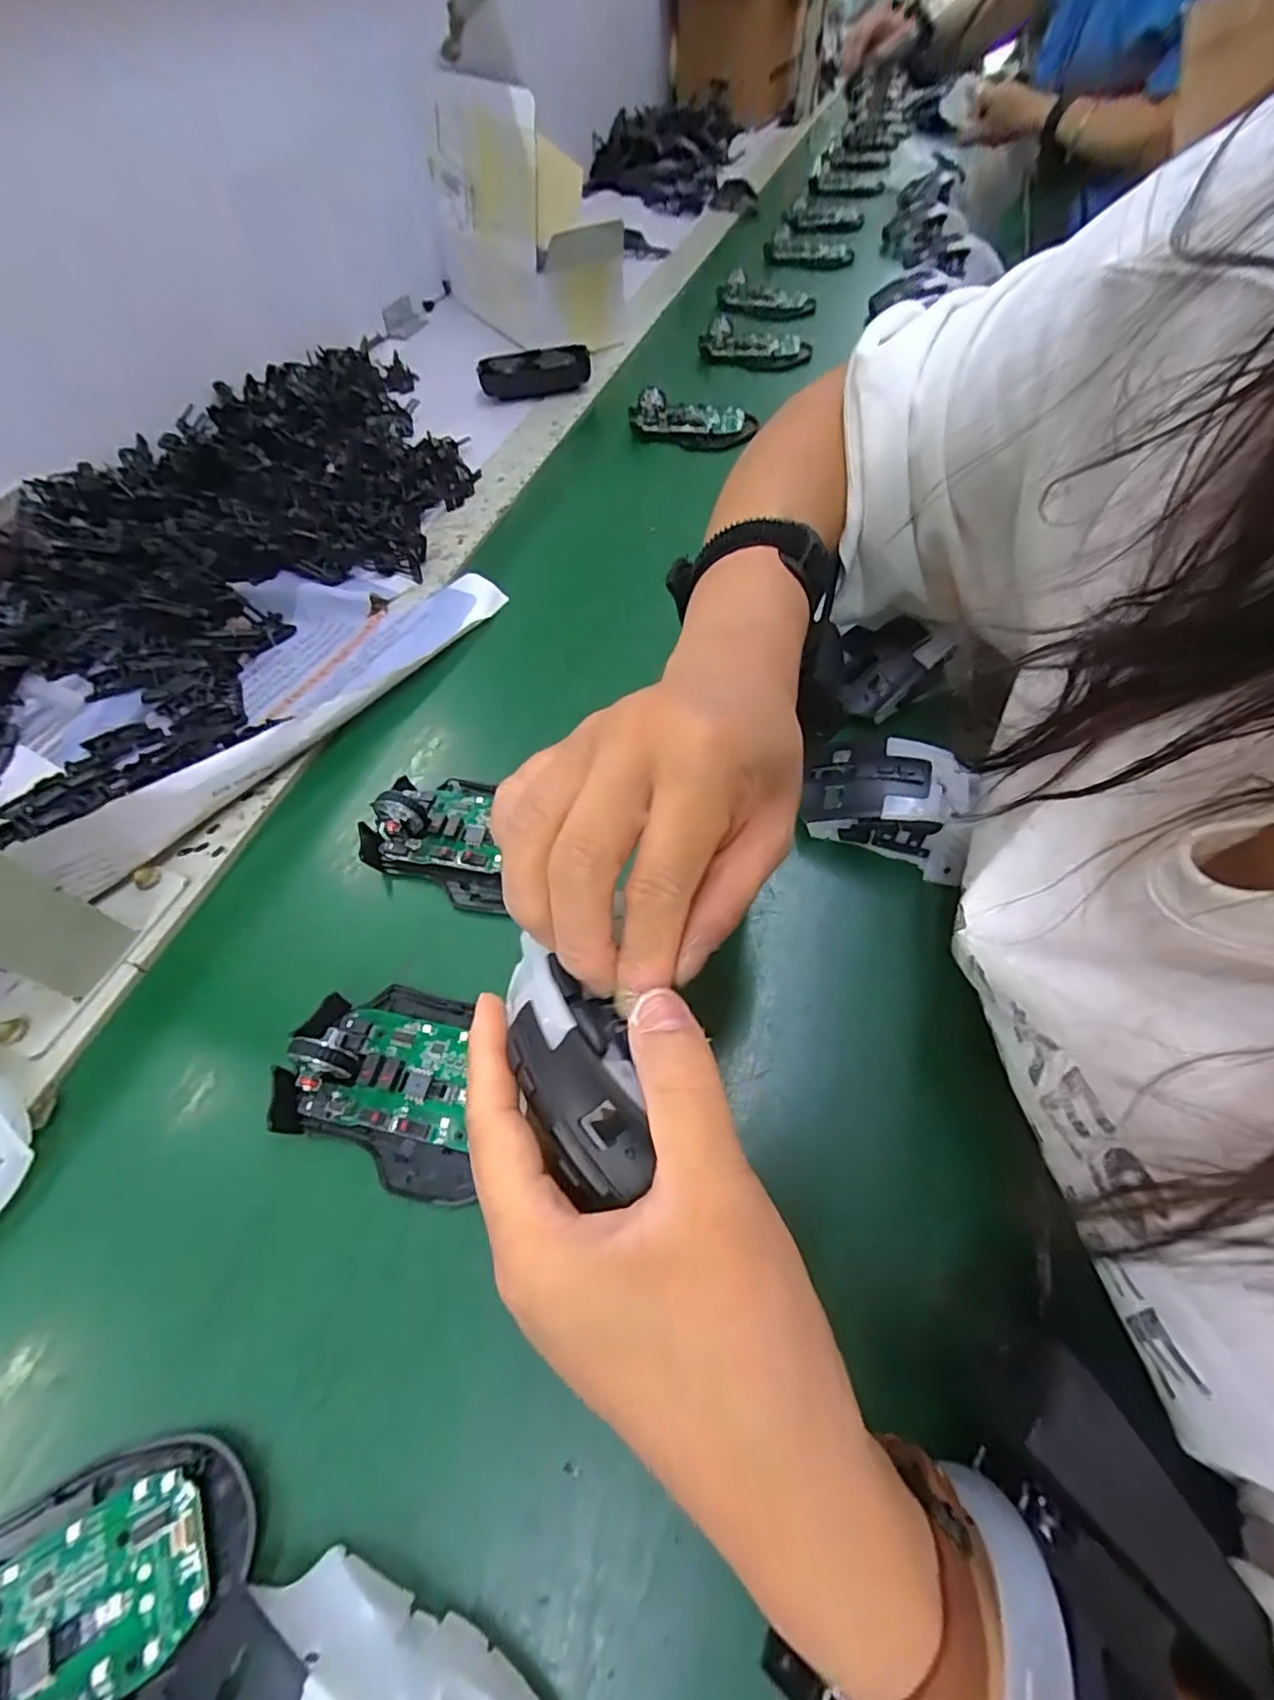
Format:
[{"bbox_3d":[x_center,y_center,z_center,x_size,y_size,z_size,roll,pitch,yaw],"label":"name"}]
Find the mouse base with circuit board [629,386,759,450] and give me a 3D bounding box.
[{"bbox_3d":[0.050,-0.389,0.557,0.107,0.026,0.067,-5,60,-4],"label":"mouse base with circuit board"}]

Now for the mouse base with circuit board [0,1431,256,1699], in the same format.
[{"bbox_3d":[-0.168,0.222,0.170,0.104,0.032,0.071,-16,62,-10],"label":"mouse base with circuit board"}]

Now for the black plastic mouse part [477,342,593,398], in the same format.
[{"bbox_3d":[-0.100,-0.476,0.618,0.110,0.031,0.051,-10,61,-7],"label":"black plastic mouse part"}]

